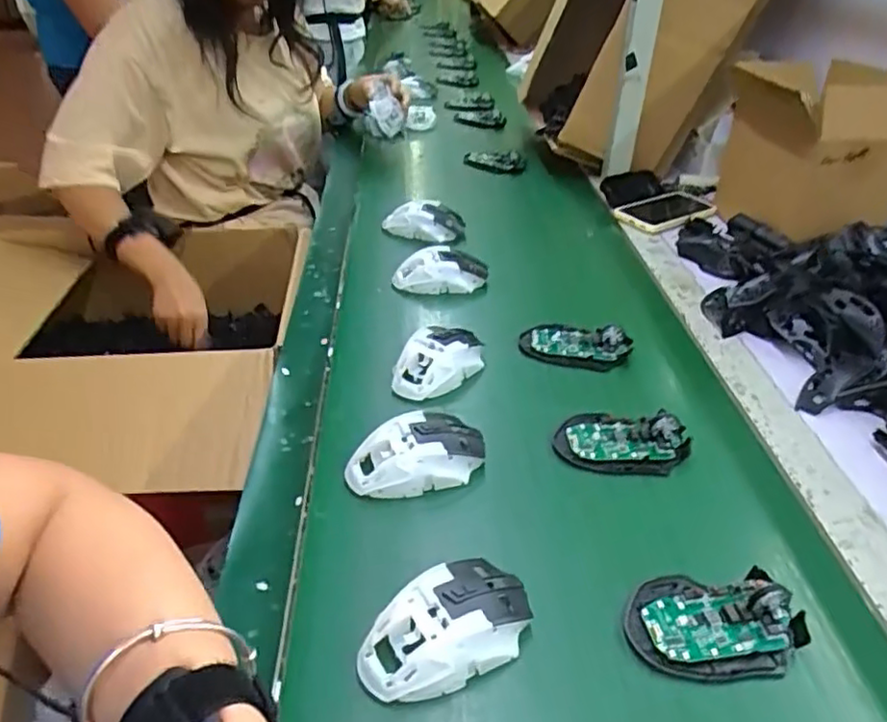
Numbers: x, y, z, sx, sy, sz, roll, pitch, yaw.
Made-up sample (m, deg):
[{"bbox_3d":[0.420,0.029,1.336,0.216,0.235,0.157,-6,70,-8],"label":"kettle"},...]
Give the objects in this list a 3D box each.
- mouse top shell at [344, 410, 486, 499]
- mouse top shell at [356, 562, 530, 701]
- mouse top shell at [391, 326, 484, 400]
[{"bbox_3d":[-0.023,0.078,0.550,0.118,0.038,0.065,-10,35,-17],"label":"mouse top shell"},{"bbox_3d":[0.003,0.171,0.423,0.115,0.038,0.065,-21,40,-30],"label":"mouse top shell"},{"bbox_3d":[-0.003,-0.002,0.678,0.068,0.038,0.111,23,39,29],"label":"mouse top shell"}]

